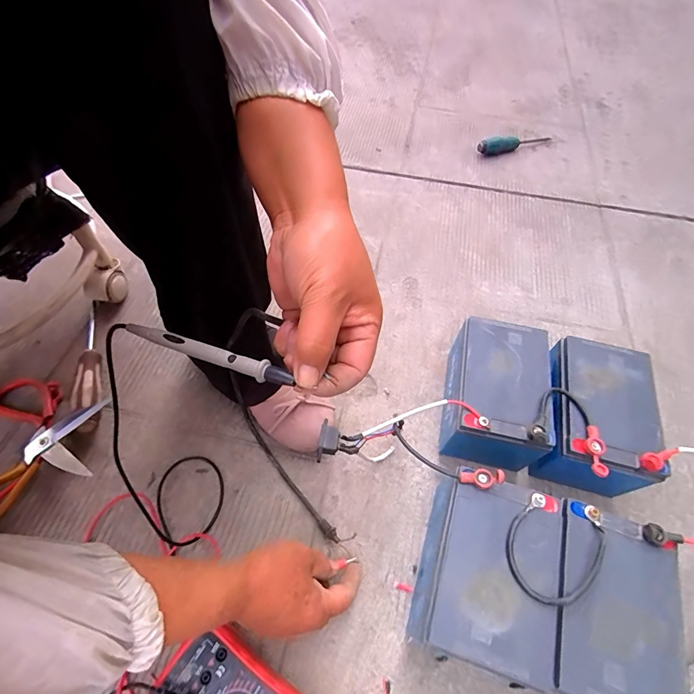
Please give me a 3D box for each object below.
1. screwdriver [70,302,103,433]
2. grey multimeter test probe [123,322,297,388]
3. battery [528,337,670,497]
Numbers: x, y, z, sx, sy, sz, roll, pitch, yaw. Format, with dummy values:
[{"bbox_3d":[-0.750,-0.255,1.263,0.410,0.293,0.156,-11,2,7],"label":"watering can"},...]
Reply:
[{"bbox_3d":[-0.352,0.022,0.521,0.034,0.029,0.199,-18,59,-14],"label":"screwdriver"},{"bbox_3d":[-0.093,0.003,0.252,0.124,0.008,0.010,17,57,14],"label":"grey multimeter test probe"},{"bbox_3d":[0.282,0.078,0.454,0.119,0.091,0.154,16,59,9],"label":"battery"}]

